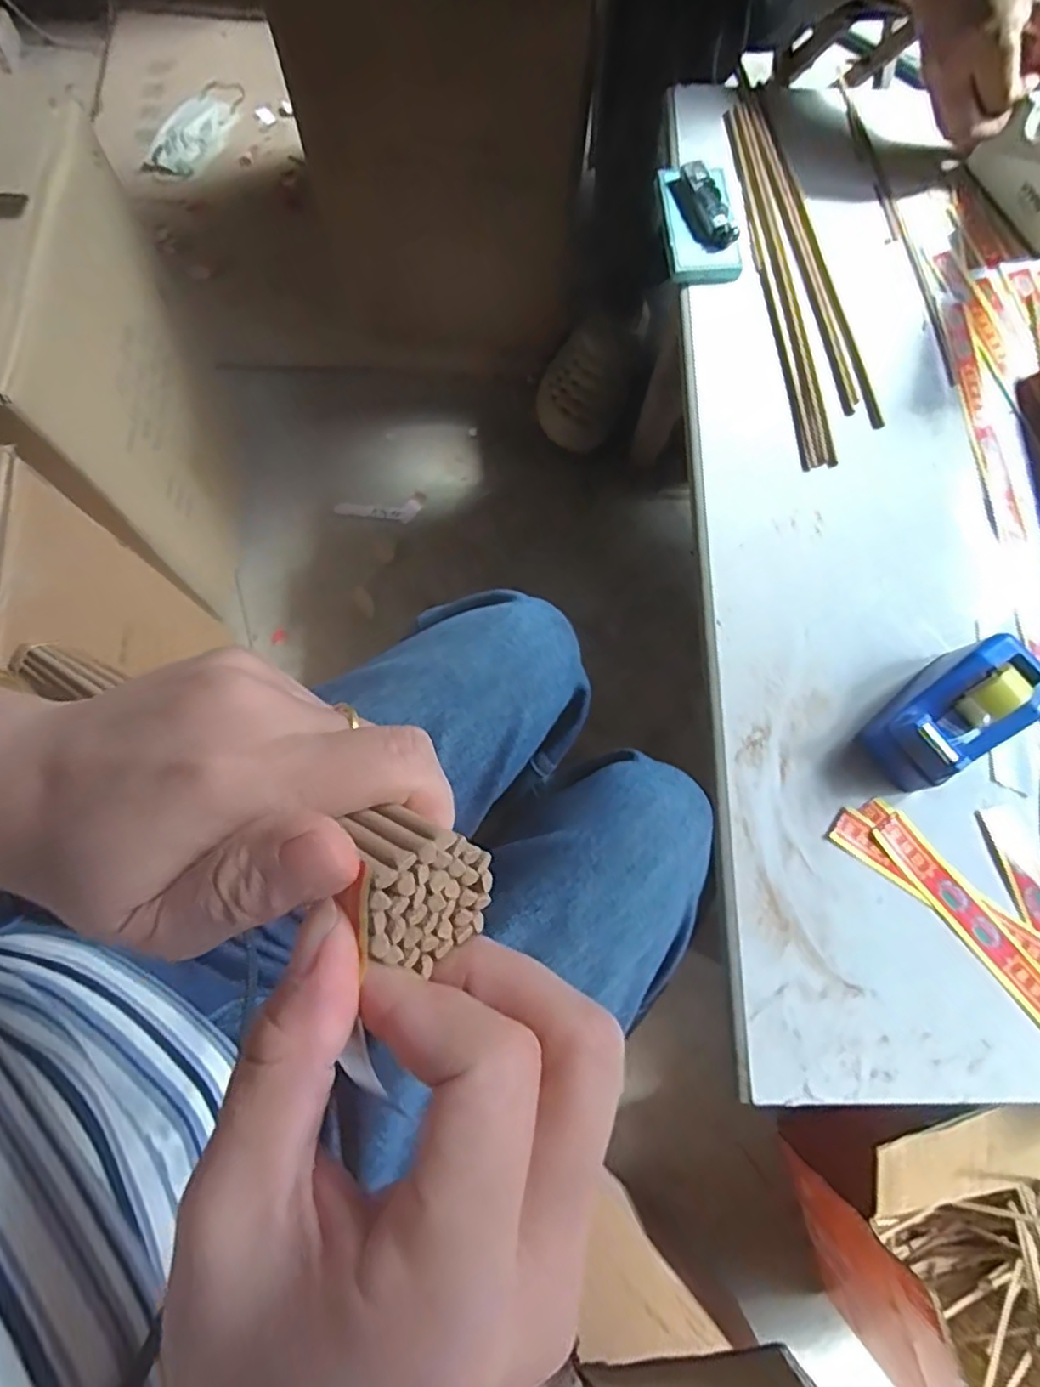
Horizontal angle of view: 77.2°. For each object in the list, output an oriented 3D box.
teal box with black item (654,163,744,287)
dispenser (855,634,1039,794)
[{"bbox_3d":[0.143,-0.375,0.521,0.054,0.026,0.095,-6,76,-1],"label":"teal box with black item"},{"bbox_3d":[0.272,0.013,0.408,0.107,0.056,0.058,-37,78,-8],"label":"dispenser"}]

